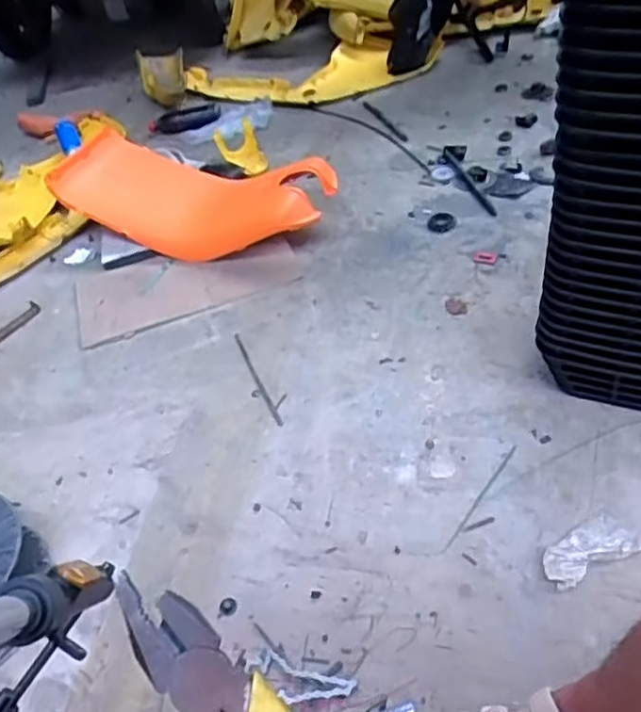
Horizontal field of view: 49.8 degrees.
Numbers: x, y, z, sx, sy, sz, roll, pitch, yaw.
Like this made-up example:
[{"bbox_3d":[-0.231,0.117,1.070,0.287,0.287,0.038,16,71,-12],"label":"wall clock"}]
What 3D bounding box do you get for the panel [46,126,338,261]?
[{"bbox_3d":[-0.270,-0.336,1.508,0.587,0.177,0.210,5,46,18],"label":"panel"}]

